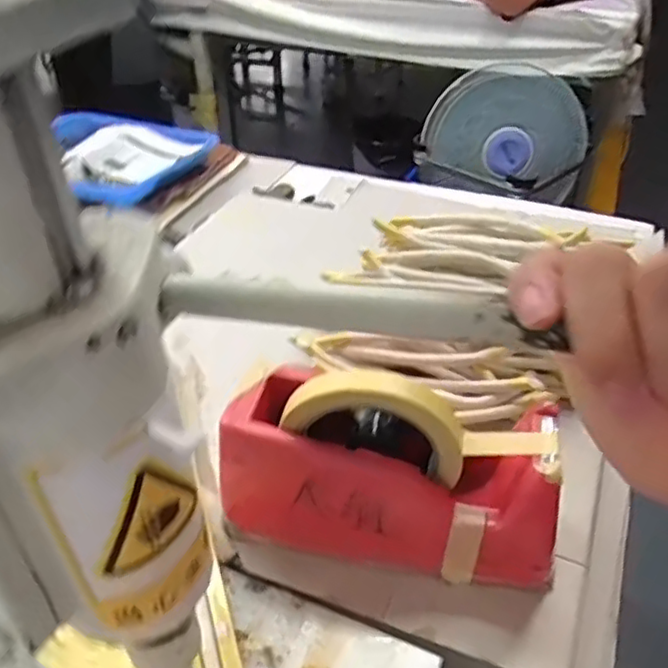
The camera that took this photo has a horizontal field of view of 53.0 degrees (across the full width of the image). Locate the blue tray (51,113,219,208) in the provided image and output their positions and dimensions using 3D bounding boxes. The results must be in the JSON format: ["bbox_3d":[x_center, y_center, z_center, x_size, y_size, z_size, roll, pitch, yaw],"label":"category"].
[{"bbox_3d":[-0.319,-0.250,0.933,0.245,0.039,0.191,16,41,19],"label":"blue tray"}]

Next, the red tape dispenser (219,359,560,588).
[{"bbox_3d":[0.034,0.074,0.390,0.194,0.118,0.069,10,40,12],"label":"red tape dispenser"}]

